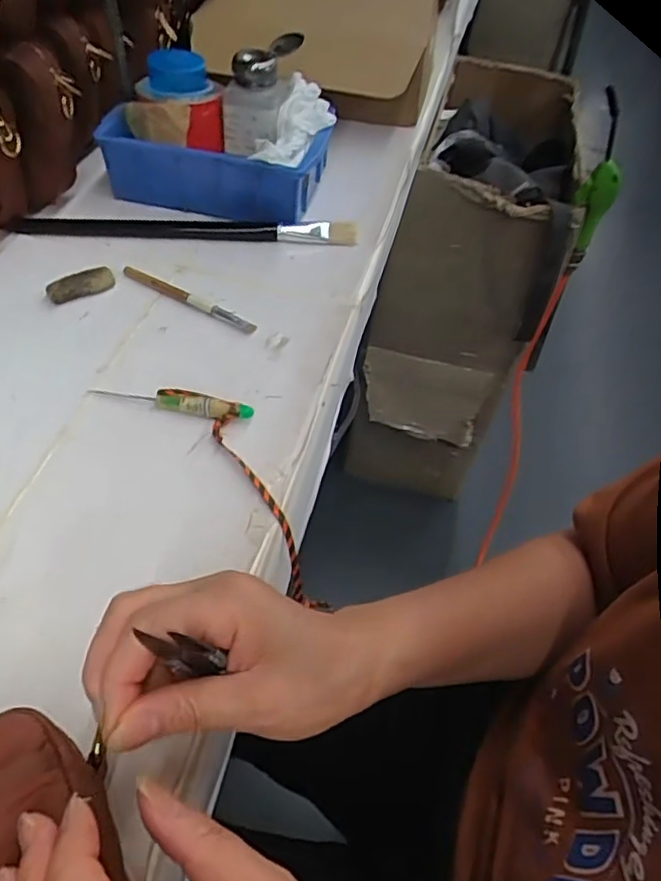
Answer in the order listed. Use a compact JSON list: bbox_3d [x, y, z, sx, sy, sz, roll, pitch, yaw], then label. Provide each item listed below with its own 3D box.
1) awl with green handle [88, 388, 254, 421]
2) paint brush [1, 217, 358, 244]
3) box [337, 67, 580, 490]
[{"bbox_3d":[-0.109,-0.029,0.427,0.112,0.012,0.016,13,51,3],"label":"awl with green handle"},{"bbox_3d":[-0.127,-0.190,0.551,0.300,0.013,0.018,1,52,-7],"label":"paint brush"},{"bbox_3d":[0.242,-0.266,1.155,0.230,0.638,0.479,17,52,6],"label":"box"}]

